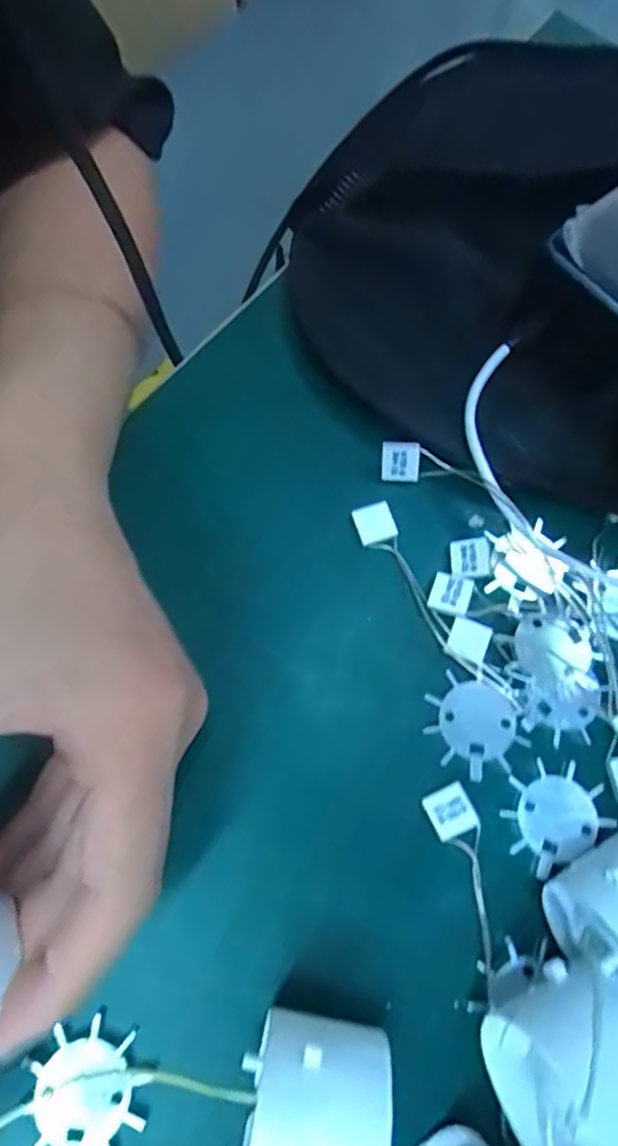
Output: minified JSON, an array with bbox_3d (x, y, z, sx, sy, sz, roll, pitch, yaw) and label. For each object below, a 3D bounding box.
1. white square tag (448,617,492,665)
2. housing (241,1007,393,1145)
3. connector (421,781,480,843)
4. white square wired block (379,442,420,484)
[{"bbox_3d":[0.063,0.026,0.242,0.016,0.004,0.015,22,74,4],"label":"white square tag"},{"bbox_3d":[0.000,0.157,0.178,0.042,0.042,0.050,8,74,0],"label":"housing"},{"bbox_3d":[0.051,0.086,0.223,0.015,0.007,0.017,-25,73,-10],"label":"connector"},{"bbox_3d":[0.038,-0.046,0.259,0.016,0.019,0.004,5,43,10],"label":"white square wired block"}]

